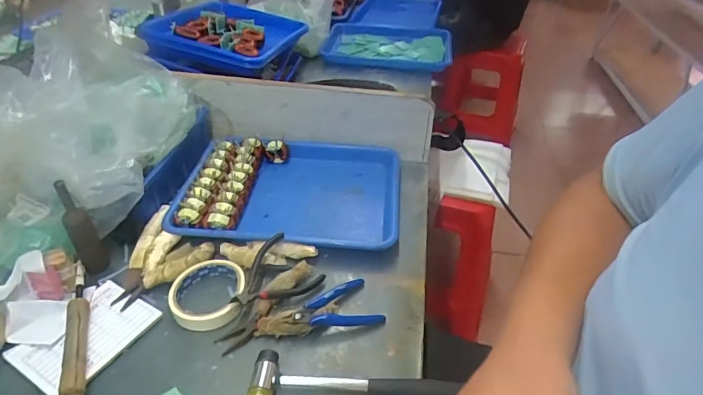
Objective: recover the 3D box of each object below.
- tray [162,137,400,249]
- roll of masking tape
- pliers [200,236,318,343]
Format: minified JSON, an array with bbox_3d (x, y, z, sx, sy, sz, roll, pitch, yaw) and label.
[{"bbox_3d":[-0.091,-0.018,0.713,0.323,0.038,0.239,4,39,3],"label":"tray"},{"bbox_3d":[-0.177,0.115,0.557,0.086,0.018,0.092,1,39,-1],"label":"roll of masking tape"},{"bbox_3d":[-0.098,0.101,0.565,0.082,0.029,0.107,27,45,28],"label":"pliers"}]

